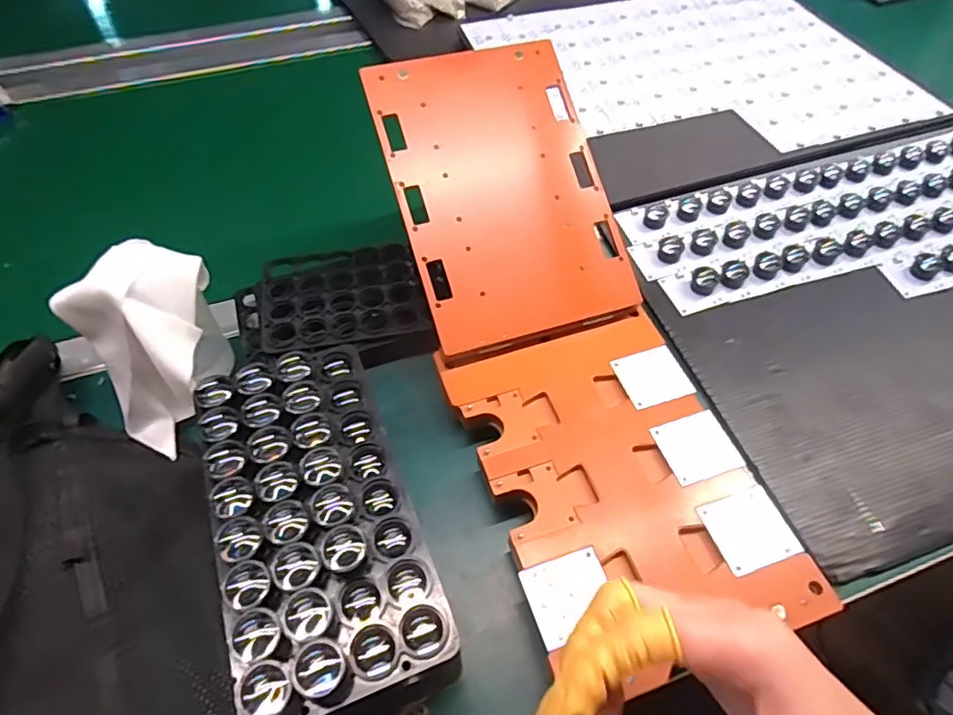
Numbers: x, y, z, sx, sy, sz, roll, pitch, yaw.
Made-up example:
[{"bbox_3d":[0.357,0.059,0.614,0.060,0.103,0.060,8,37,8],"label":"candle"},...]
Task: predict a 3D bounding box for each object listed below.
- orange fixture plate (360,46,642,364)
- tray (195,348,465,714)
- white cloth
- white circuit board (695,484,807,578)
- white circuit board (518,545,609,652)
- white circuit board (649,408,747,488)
[{"bbox_3d":[0.019,-0.129,0.453,0.159,0.009,0.235,-16,83,-11],"label":"orange fixture plate"},{"bbox_3d":[-0.084,0.081,0.306,0.096,0.023,0.197,-18,57,-11],"label":"tray"},{"bbox_3d":[-0.219,-0.015,0.403,0.096,0.095,0.109,-31,60,-19],"label":"white cloth"},{"bbox_3d":[0.168,0.105,0.361,0.048,0.004,0.045,-16,54,-10],"label":"white circuit board"},{"bbox_3d":[0.054,0.136,0.337,0.048,0.004,0.043,-17,57,-11],"label":"white circuit board"},{"bbox_3d":[0.148,0.060,0.395,0.047,0.005,0.044,-16,57,-11],"label":"white circuit board"}]

